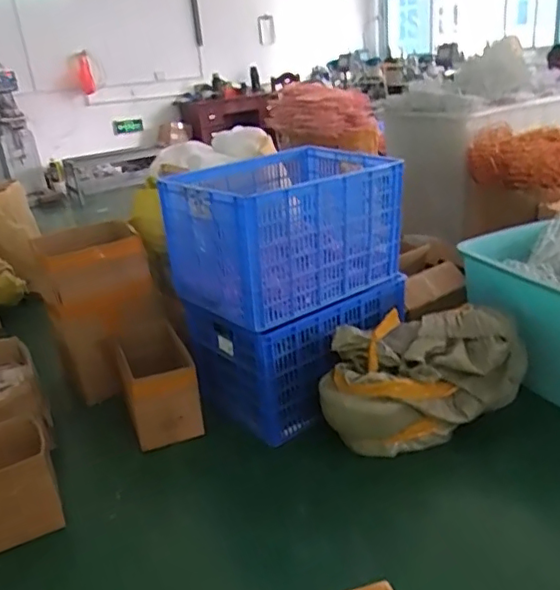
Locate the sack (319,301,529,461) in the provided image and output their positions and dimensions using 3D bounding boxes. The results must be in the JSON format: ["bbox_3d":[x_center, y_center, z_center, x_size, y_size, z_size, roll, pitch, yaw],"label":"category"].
[{"bbox_3d":[0.417,0.259,1.747,0.602,0.312,0.261,-11,23,-12],"label":"sack"}]

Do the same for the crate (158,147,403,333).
[{"bbox_3d":[0.013,-0.215,1.908,0.665,0.398,0.459,-20,27,-31],"label":"crate"}]

